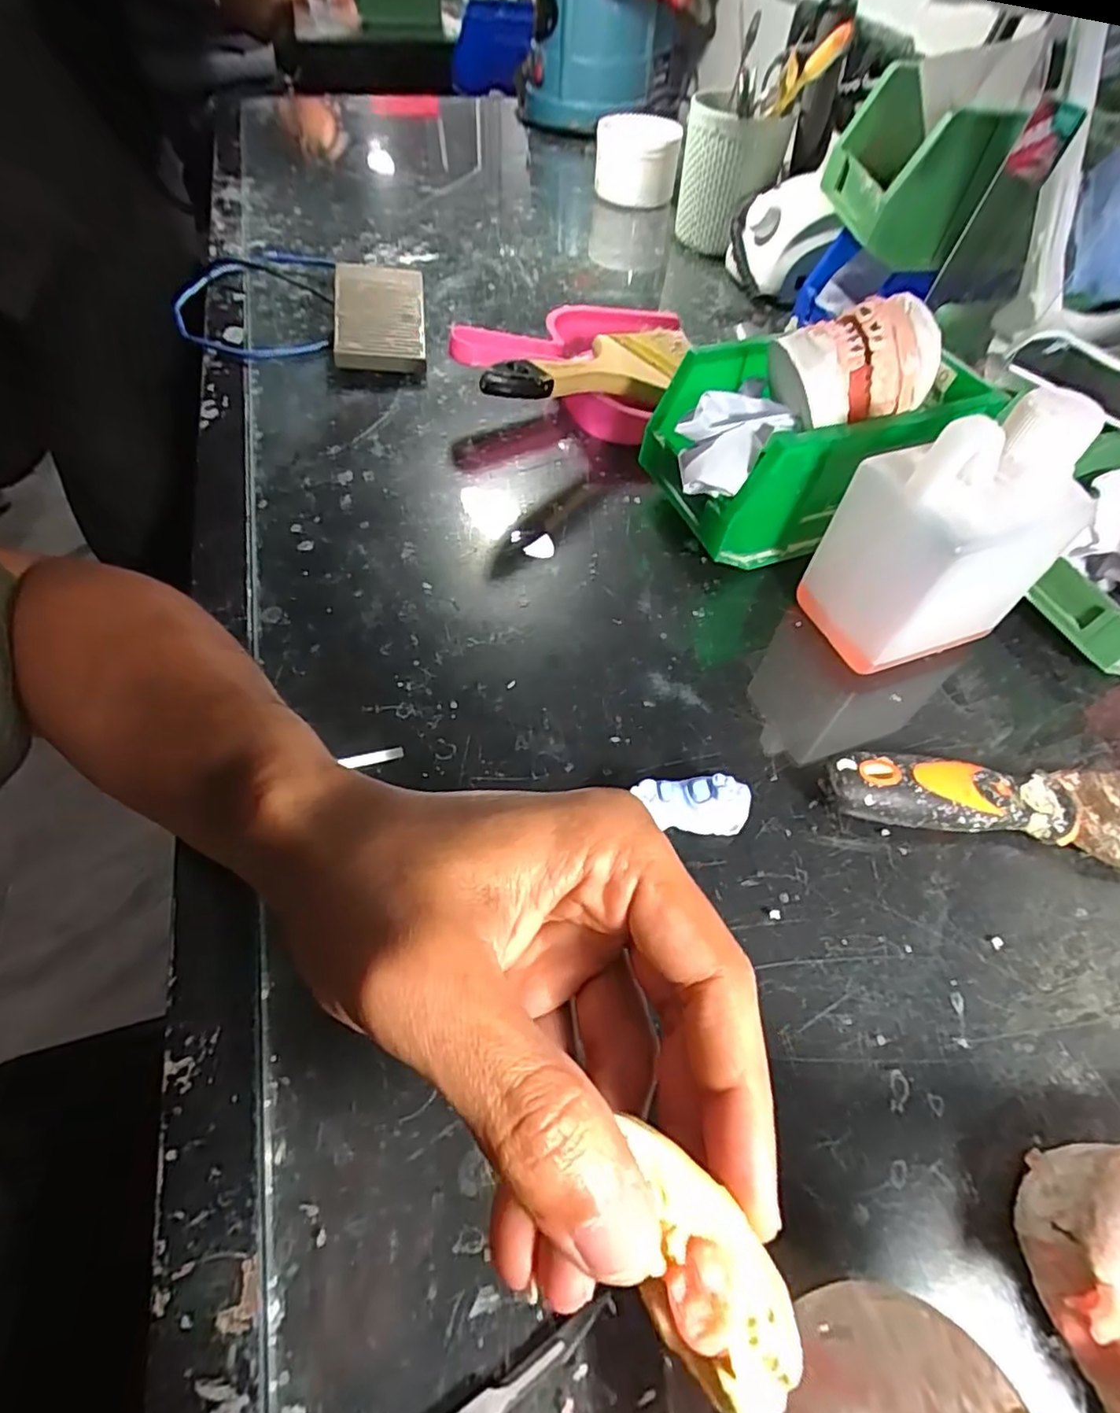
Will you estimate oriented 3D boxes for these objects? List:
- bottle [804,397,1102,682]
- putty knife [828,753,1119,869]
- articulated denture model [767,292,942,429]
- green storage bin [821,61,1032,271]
[{"bbox_3d":[0.189,-0.082,0.313,0.087,0.125,0.065,-15,58,-13],"label":"bottle"},{"bbox_3d":[0.221,0.049,0.283,0.199,0.029,0.059,2,55,-2],"label":"putty knife"},{"bbox_3d":[0.153,-0.179,0.328,0.067,0.054,0.053,-17,58,-14],"label":"articulated denture model"},{"bbox_3d":[0.229,-0.355,0.420,0.054,0.083,0.113,-7,56,-8],"label":"green storage bin"}]

